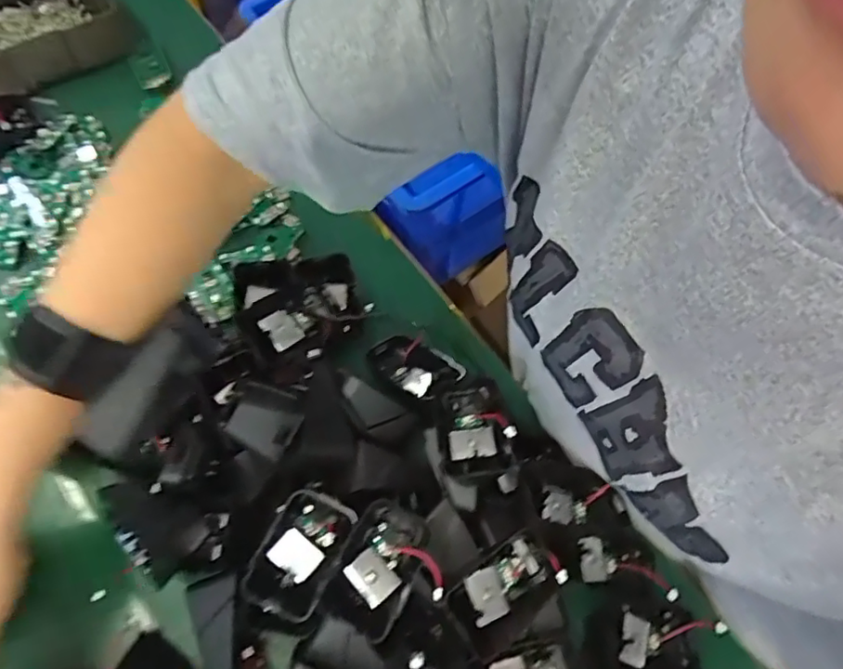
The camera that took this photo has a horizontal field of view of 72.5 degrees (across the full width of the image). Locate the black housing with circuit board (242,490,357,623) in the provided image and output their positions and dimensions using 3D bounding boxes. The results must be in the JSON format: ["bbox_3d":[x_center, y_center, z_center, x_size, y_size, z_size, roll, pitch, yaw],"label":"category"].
[{"bbox_3d":[-0.071,0.130,0.341,0.043,0.032,0.068,24,69,7],"label":"black housing with circuit board"}]

